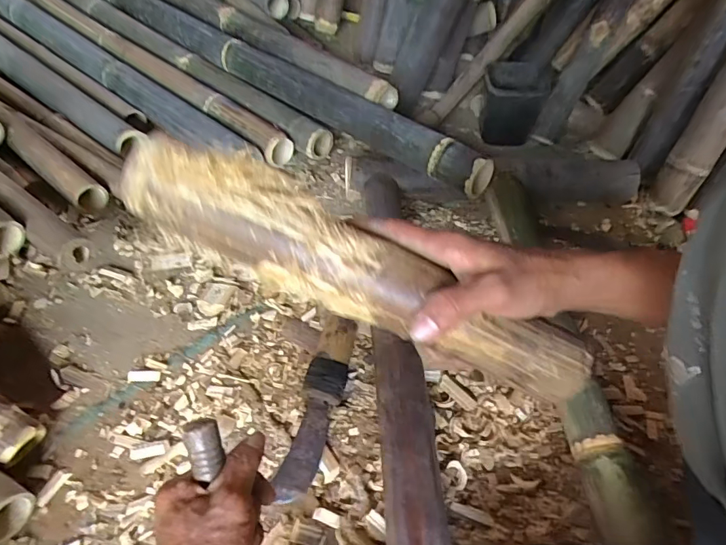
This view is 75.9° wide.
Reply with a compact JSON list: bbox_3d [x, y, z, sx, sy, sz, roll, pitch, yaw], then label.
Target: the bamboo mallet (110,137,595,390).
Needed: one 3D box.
[{"bbox_3d":[0.000,-0.002,0.336,0.345,0.047,0.058,26,50,-3],"label":"bamboo mallet"}]

